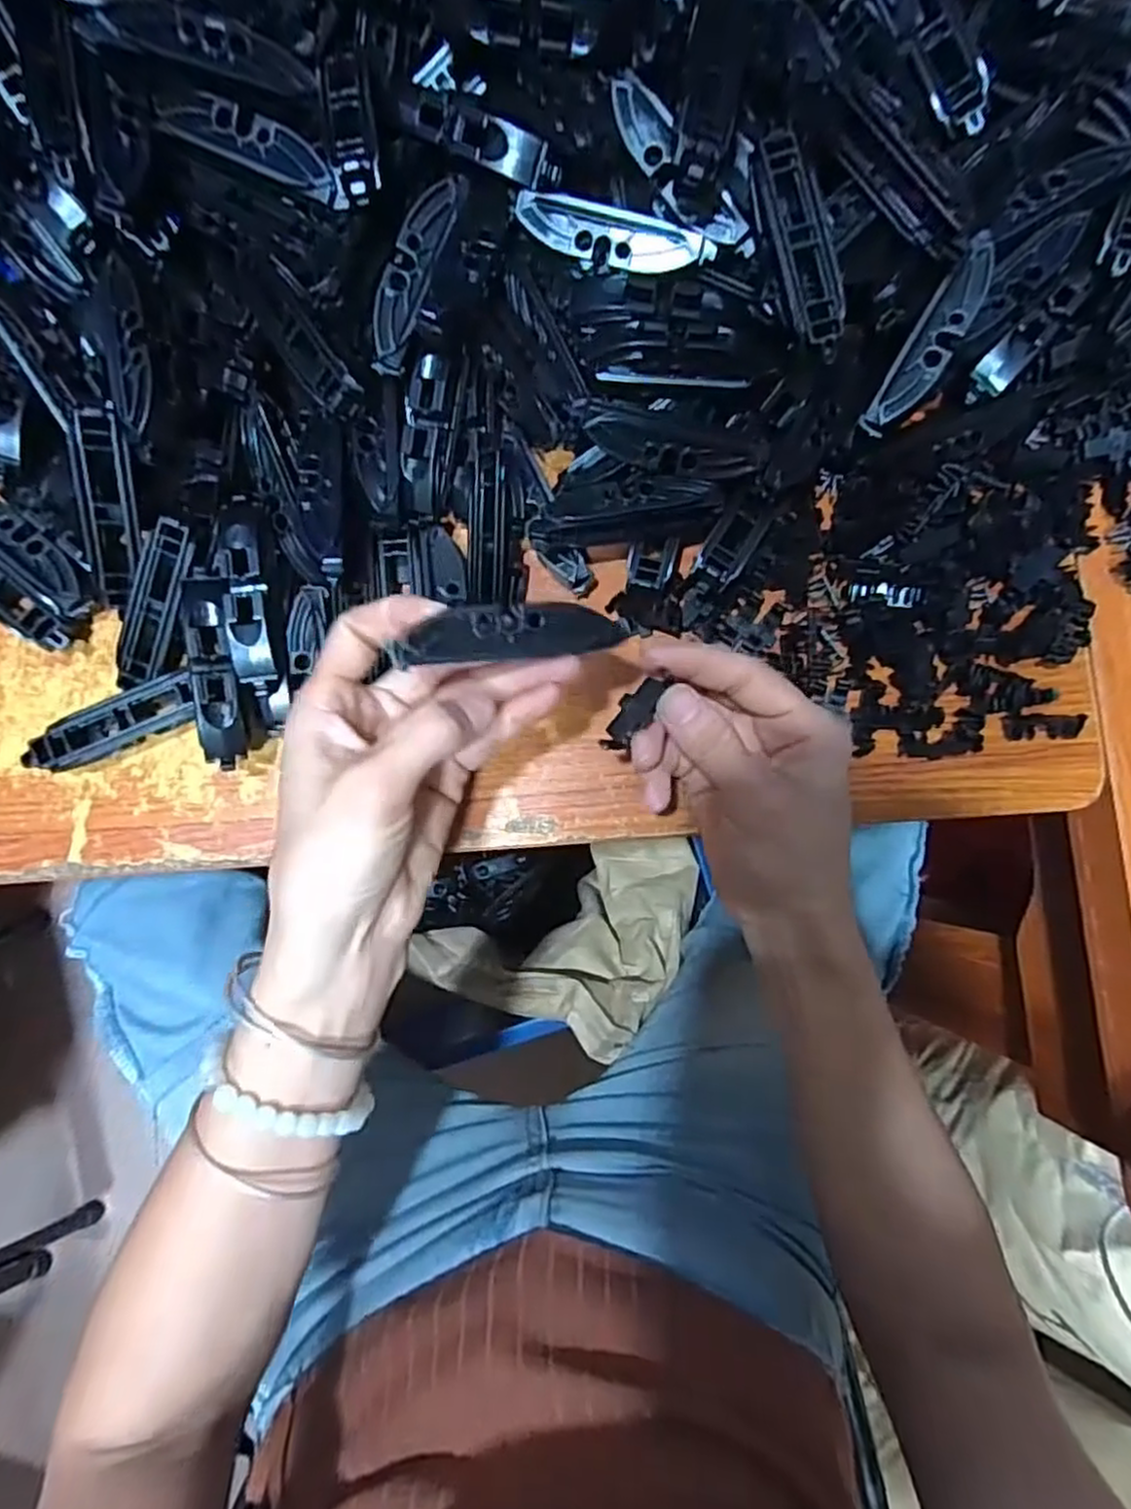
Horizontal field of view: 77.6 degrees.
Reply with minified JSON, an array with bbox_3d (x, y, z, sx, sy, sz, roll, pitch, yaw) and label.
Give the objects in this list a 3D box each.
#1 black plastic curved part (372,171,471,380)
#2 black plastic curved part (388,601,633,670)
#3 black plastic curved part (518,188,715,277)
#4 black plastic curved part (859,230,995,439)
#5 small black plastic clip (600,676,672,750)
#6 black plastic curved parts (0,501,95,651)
[{"bbox_3d":[-0.060,-0.191,0.278,0.017,0.007,0.078,22,95,0],"label":"black plastic curved part"},{"bbox_3d":[-0.018,-0.041,0.236,0.078,0.008,0.016,-8,84,-17],"label":"black plastic curved part"},{"bbox_3d":[0.019,-0.202,0.272,0.077,0.008,0.016,13,83,-1],"label":"black plastic curved part"},{"bbox_3d":[0.147,-0.165,0.279,0.017,0.009,0.080,32,101,1],"label":"black plastic curved part"},{"bbox_3d":[0.025,-0.015,0.262,0.013,0.006,0.031,35,102,2],"label":"small black plastic clip"},{"bbox_3d":[-0.236,-0.080,0.303,0.077,0.019,0.039,40,84,2],"label":"black plastic curved parts"}]

